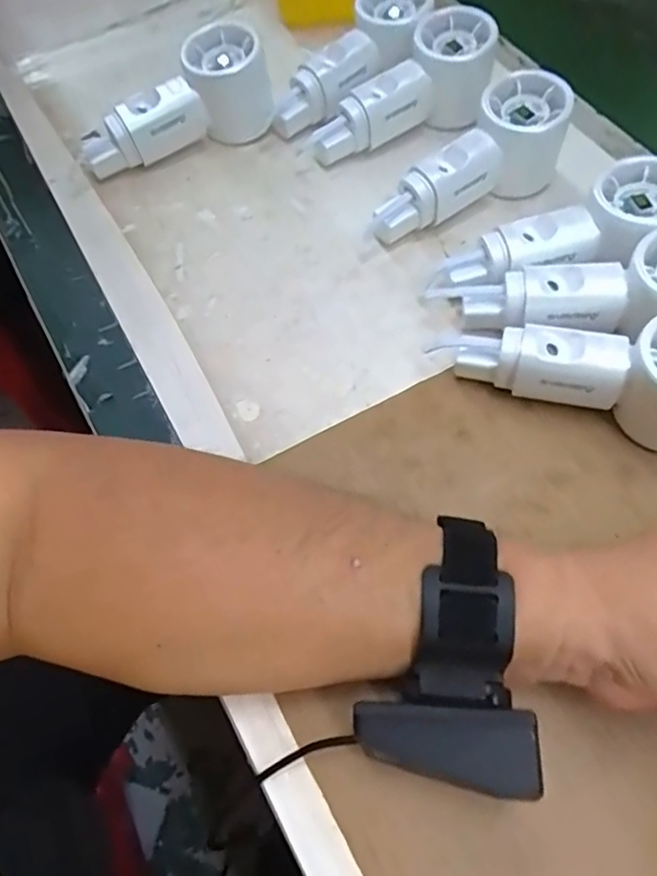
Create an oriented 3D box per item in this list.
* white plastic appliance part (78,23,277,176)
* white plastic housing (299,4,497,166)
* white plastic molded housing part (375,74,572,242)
[{"bbox_3d":[-0.112,-0.243,0.436,0.154,0.063,0.056,-24,64,-12],"label":"white plastic appliance part"},{"bbox_3d":[0.051,-0.249,0.447,0.156,0.059,0.056,-33,66,0],"label":"white plastic housing"},{"bbox_3d":[0.091,-0.179,0.411,0.154,0.059,0.053,-35,66,-3],"label":"white plastic molded housing part"}]

